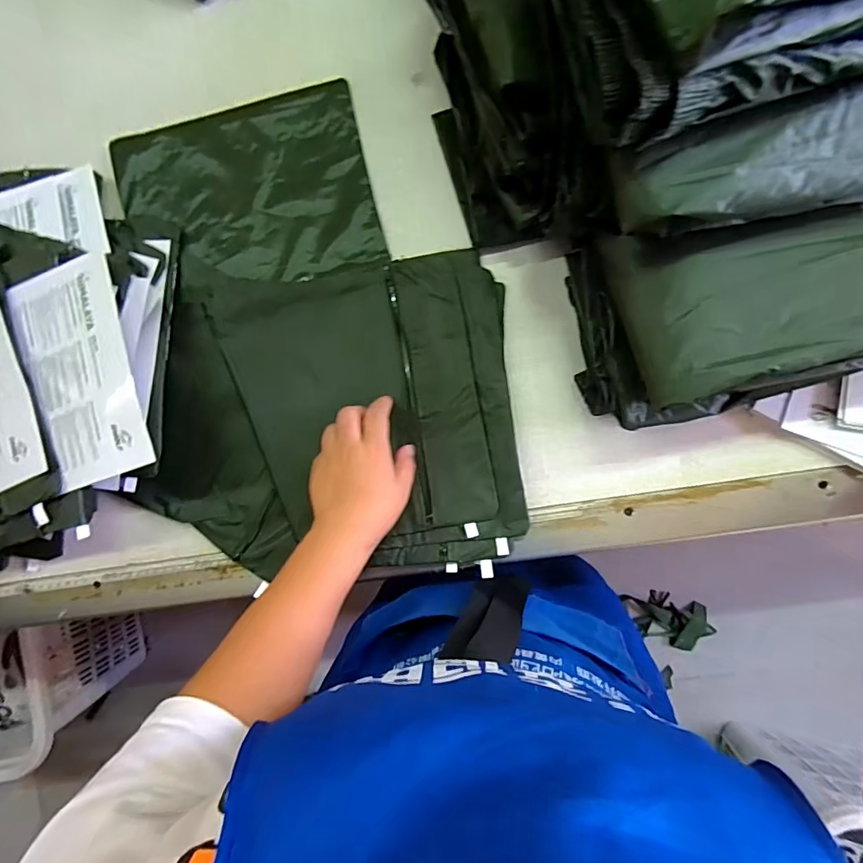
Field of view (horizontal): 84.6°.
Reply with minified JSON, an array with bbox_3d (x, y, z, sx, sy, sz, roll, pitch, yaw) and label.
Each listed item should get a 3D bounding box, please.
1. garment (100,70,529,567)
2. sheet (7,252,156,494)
[{"bbox_3d":[-0.122,-0.109,0.493,0.380,0.032,0.484,-6,85,5],"label":"garment"},{"bbox_3d":[-0.322,-0.058,0.437,0.105,0.011,0.209,-20,81,10],"label":"sheet"}]

